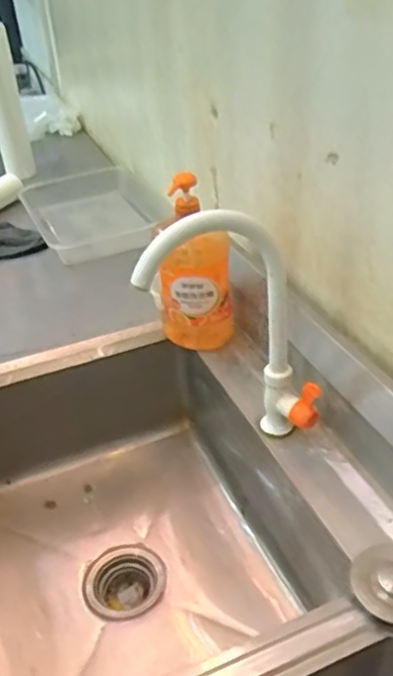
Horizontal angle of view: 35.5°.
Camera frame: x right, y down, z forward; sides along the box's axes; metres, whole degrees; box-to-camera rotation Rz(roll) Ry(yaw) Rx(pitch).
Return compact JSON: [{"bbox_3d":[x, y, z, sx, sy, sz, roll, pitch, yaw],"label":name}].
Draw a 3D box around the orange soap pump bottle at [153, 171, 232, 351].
[{"bbox_3d":[-0.007,-0.098,0.889,0.106,0.252,0.059,6,36,17],"label":"orange soap pump bottle"}]

